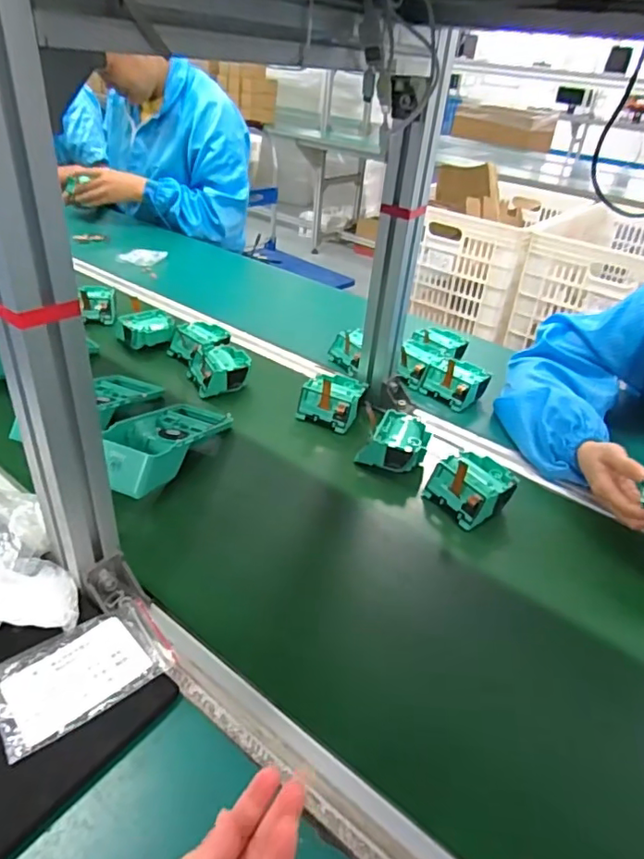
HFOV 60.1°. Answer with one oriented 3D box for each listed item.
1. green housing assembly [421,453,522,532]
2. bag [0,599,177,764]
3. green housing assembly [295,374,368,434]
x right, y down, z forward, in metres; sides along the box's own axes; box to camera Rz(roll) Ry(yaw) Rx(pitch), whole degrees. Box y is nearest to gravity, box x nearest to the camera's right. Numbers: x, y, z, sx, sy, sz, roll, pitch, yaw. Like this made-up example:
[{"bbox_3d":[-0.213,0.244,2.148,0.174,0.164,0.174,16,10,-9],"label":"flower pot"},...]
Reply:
[{"bbox_3d":[0.169,0.064,0.623,0.078,0.052,0.079,-16,40,-29],"label":"green housing assembly"},{"bbox_3d":[-0.177,0.177,0.414,0.118,0.014,0.077,-22,44,-31],"label":"bag"},{"bbox_3d":[0.014,-0.042,0.750,0.077,0.052,0.077,18,36,16],"label":"green housing assembly"}]

